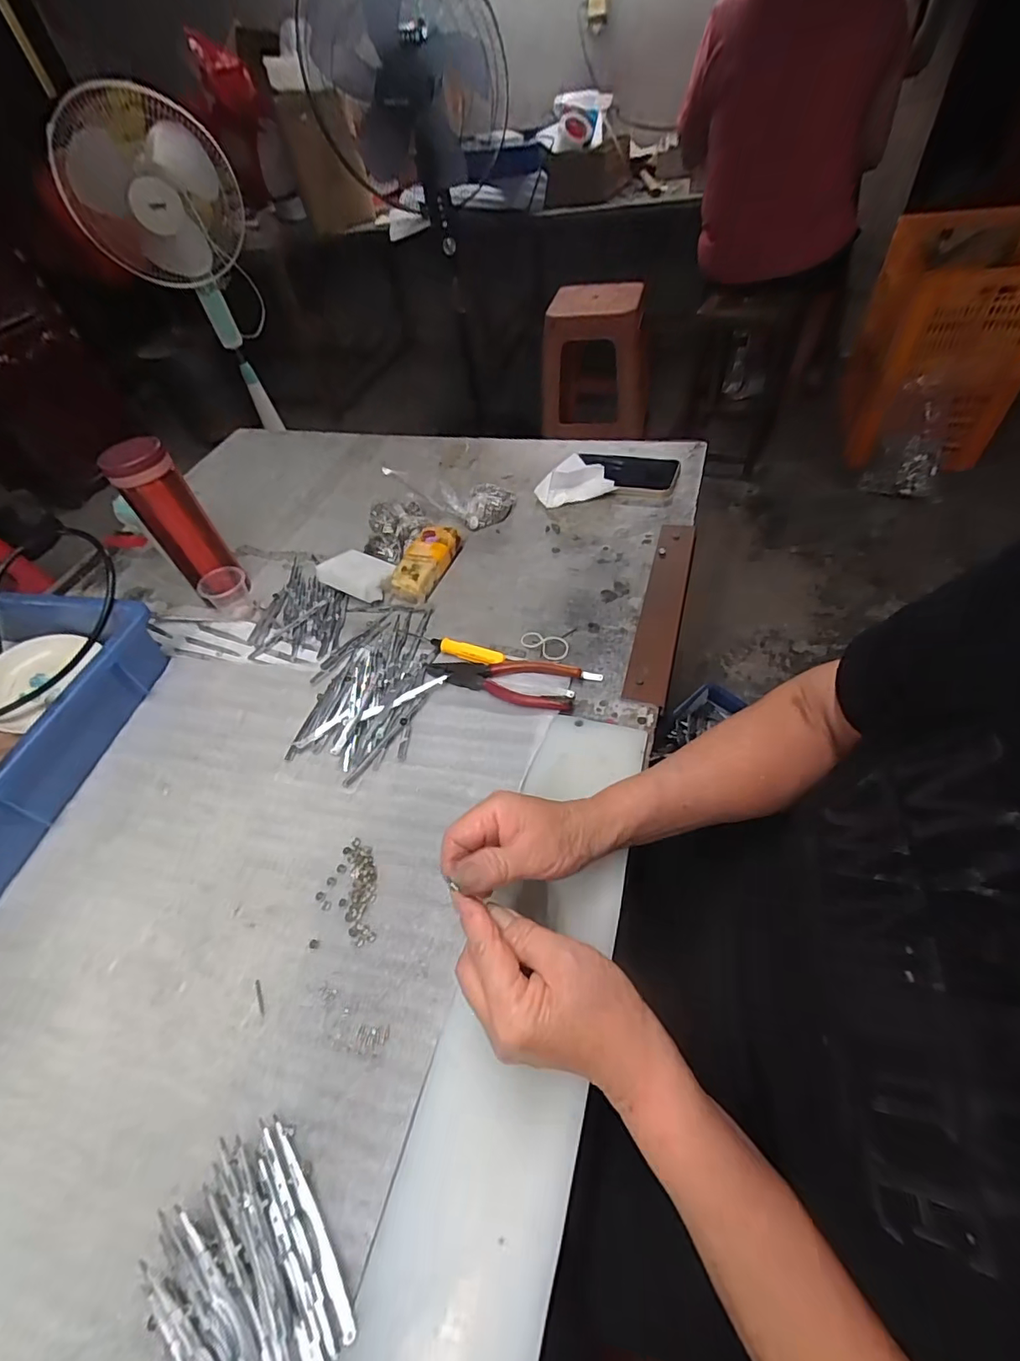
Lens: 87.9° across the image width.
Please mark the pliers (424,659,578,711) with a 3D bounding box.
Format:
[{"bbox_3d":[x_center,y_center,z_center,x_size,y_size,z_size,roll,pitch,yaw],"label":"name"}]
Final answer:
[{"bbox_3d":[-0.011,-0.004,0.508,0.150,0.018,0.046,12,53,16],"label":"pliers"}]

